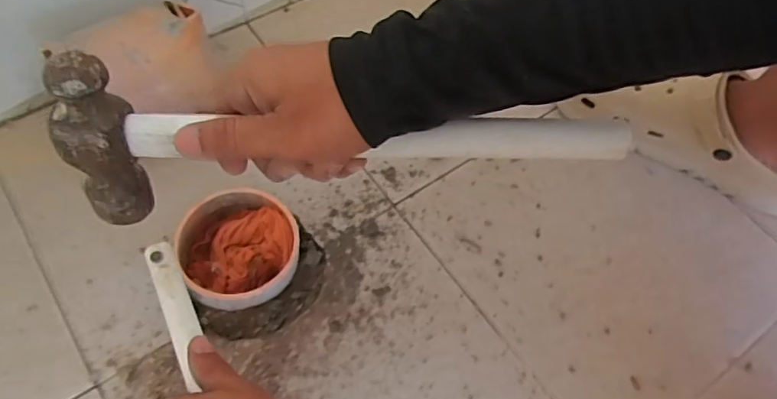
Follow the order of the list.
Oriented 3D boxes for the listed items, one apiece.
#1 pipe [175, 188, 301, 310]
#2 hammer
[{"bbox_3d":[-0.139,0.048,0.518,0.113,0.051,0.107,2,60,-3],"label":"pipe"},{"bbox_3d":[-0.019,-0.035,0.316,0.321,0.098,0.044,-1,60,-1],"label":"hammer"}]

